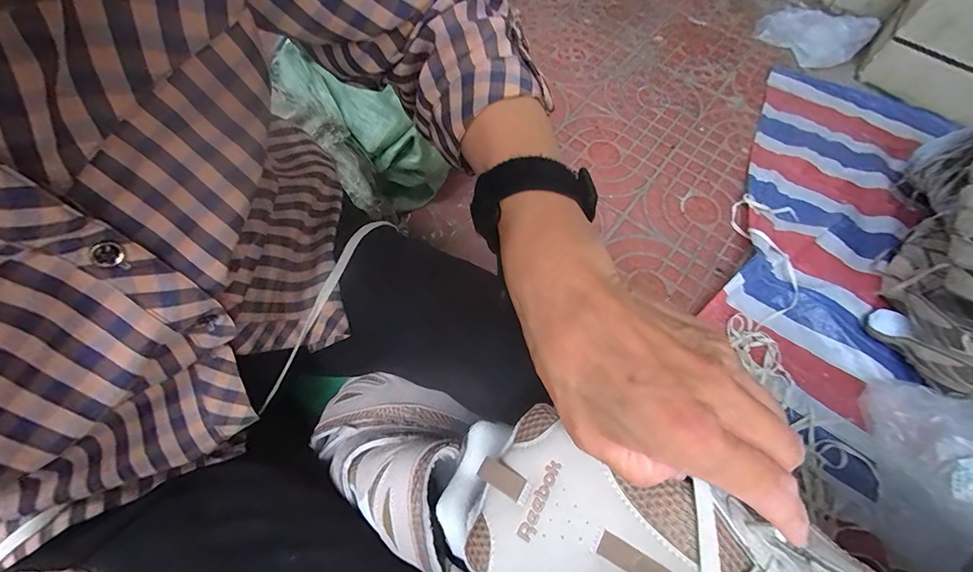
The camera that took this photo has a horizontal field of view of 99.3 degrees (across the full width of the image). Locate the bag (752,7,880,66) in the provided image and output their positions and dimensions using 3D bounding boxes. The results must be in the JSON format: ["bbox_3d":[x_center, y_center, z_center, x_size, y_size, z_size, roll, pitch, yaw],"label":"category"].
[{"bbox_3d":[0.874,-0.687,1.107,0.162,0.119,0.250,-34,70,-17],"label":"bag"}]

